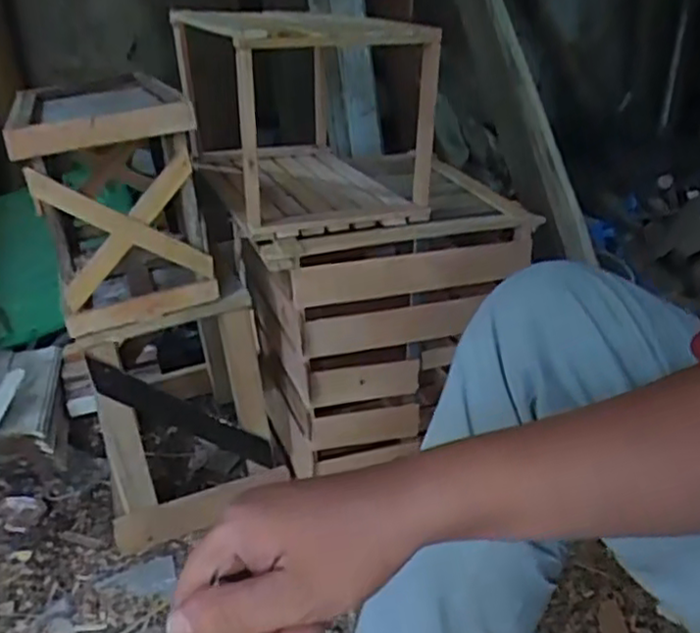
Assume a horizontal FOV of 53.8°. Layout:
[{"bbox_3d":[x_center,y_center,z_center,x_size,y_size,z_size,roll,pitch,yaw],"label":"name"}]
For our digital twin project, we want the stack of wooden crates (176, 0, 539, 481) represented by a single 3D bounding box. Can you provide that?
[{"bbox_3d":[-0.008,-0.139,1.040,0.373,0.566,0.376,-12,26,-21],"label":"stack of wooden crates"}]

